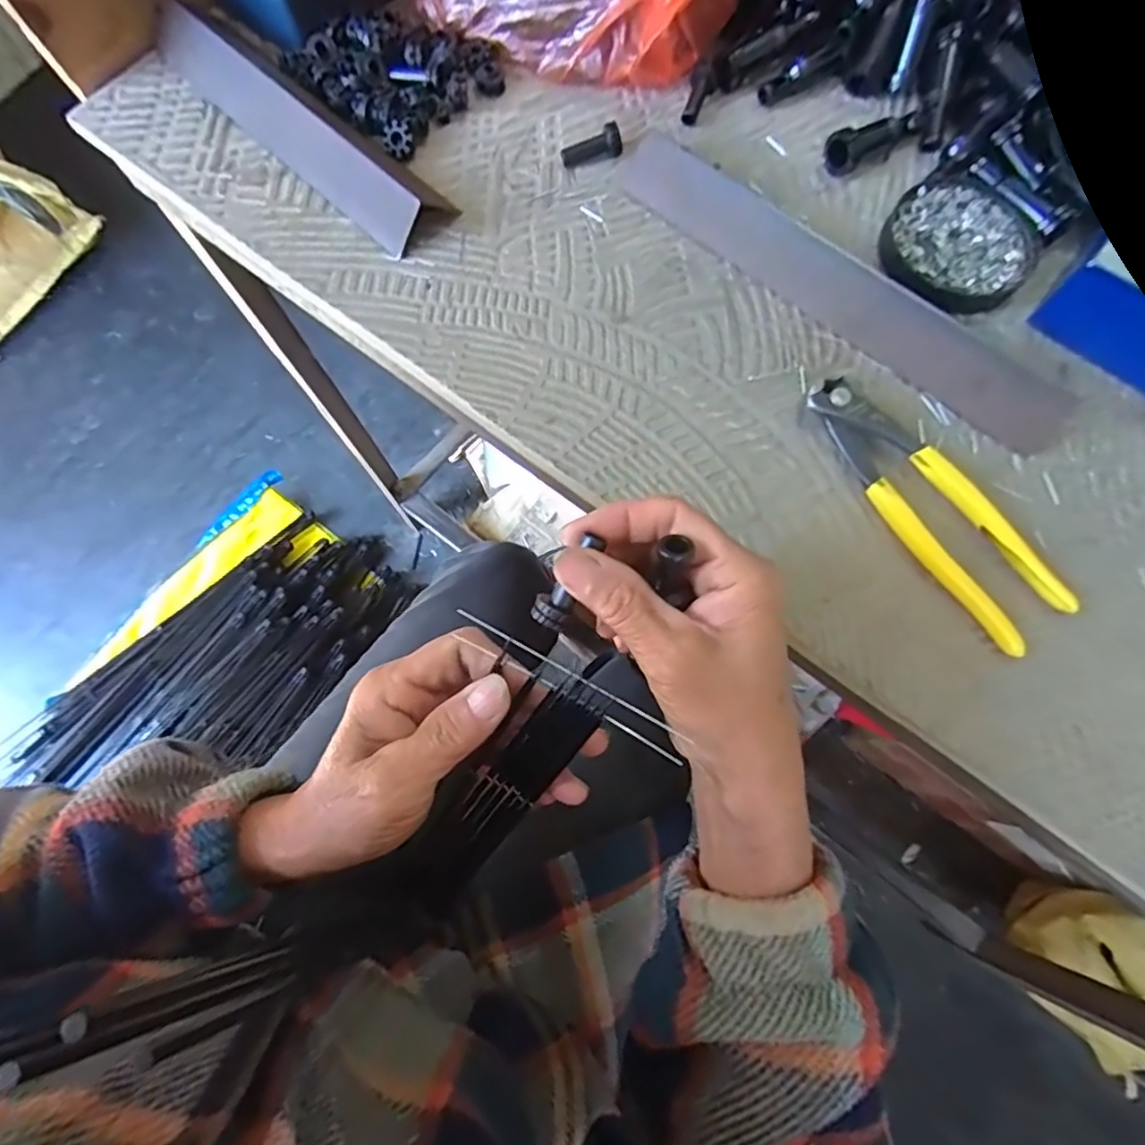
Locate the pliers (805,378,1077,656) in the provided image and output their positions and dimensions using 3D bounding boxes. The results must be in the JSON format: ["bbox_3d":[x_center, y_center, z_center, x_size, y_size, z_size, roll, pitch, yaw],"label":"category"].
[{"bbox_3d":[0.183,-0.036,0.317,0.045,0.013,0.161,-35,77,-10],"label":"pliers"}]

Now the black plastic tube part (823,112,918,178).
[{"bbox_3d":[0.189,-0.270,0.381,0.067,0.022,0.021,-30,77,-9],"label":"black plastic tube part"}]

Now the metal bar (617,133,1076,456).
[{"bbox_3d":[0.146,-0.162,0.344,0.283,0.024,0.033,38,77,10],"label":"metal bar"}]

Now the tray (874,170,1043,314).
[{"bbox_3d":[0.229,-0.195,0.362,0.083,0.010,0.083,38,77,10],"label":"tray"}]

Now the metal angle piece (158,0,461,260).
[{"bbox_3d":[-0.171,-0.283,0.375,0.236,0.024,0.052,43,78,11],"label":"metal angle piece"}]

